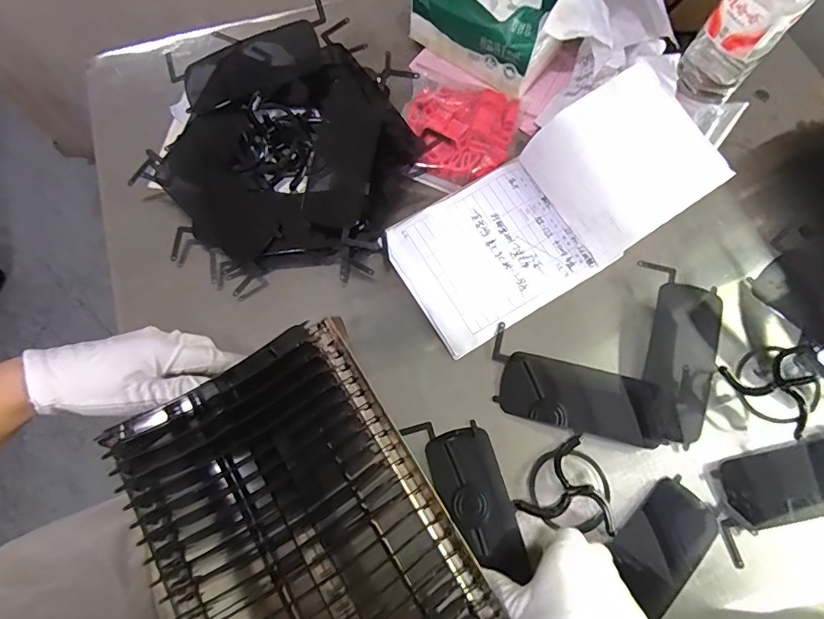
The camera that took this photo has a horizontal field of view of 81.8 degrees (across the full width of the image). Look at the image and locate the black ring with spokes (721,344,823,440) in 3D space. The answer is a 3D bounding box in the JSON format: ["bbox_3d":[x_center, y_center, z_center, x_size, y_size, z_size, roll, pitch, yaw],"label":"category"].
[{"bbox_3d":[0.333,0.068,0.416,0.073,0.049,0.076,0,70,0],"label":"black ring with spokes"}]

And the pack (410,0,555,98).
[{"bbox_3d":[0.086,-0.332,0.523,0.159,0.081,0.091,42,75,13],"label":"pack"}]

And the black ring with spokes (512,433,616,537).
[{"bbox_3d":[0.143,0.156,0.412,0.076,0.022,0.081,0,70,0],"label":"black ring with spokes"}]

